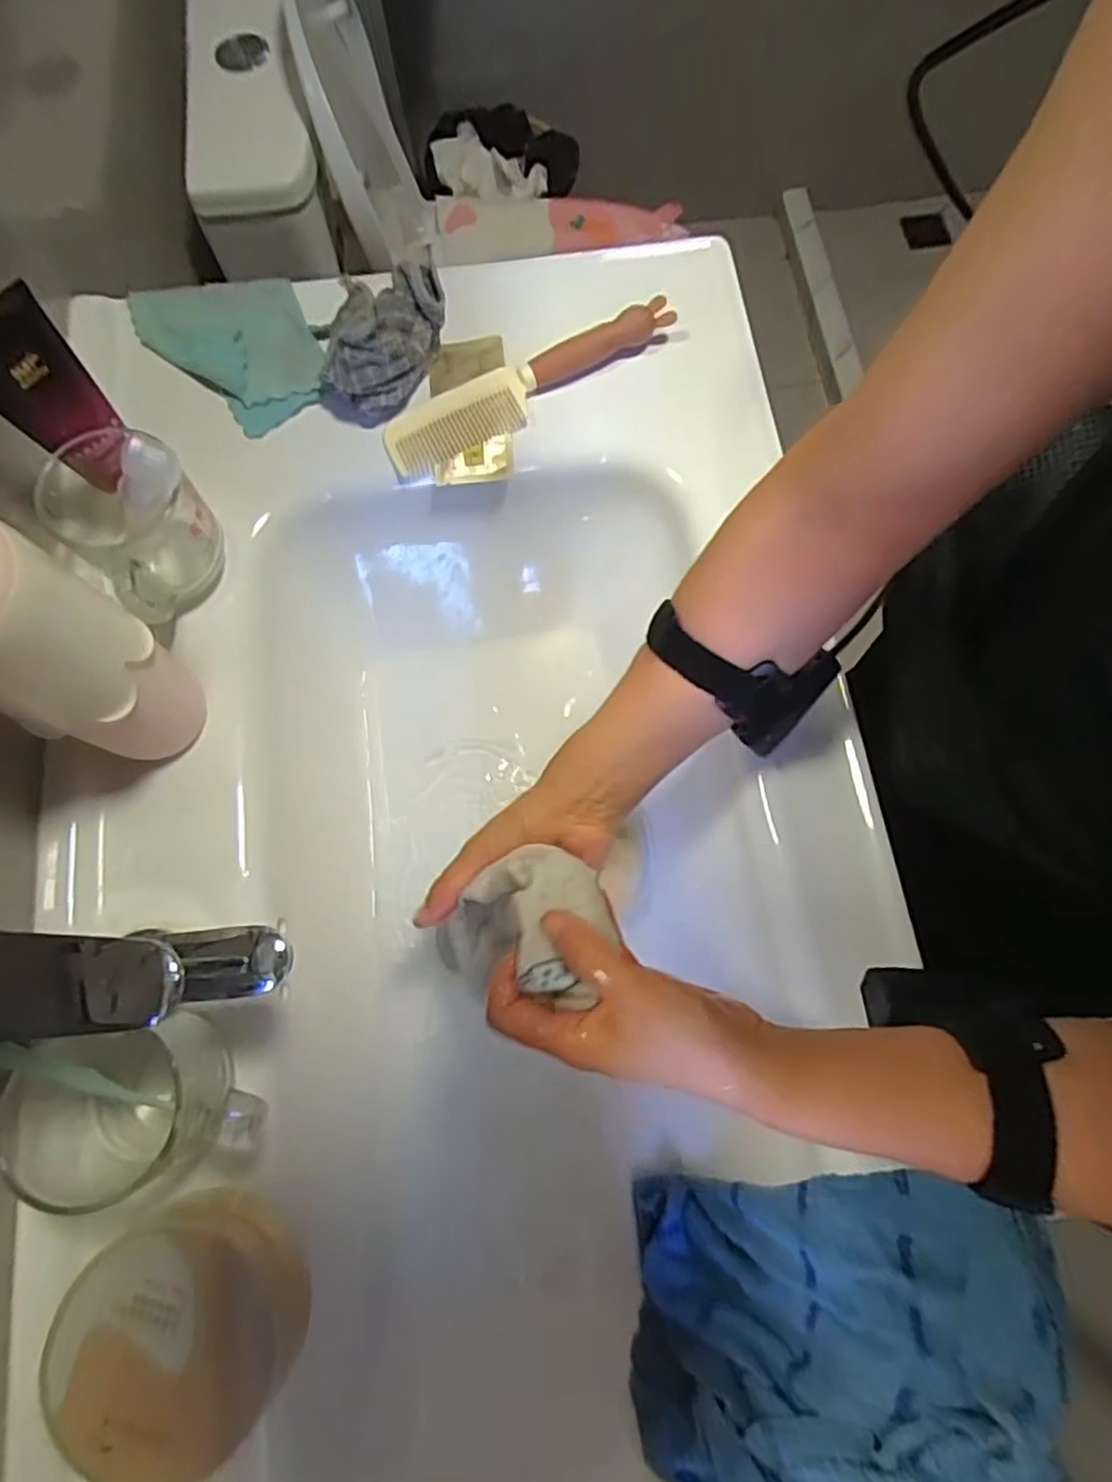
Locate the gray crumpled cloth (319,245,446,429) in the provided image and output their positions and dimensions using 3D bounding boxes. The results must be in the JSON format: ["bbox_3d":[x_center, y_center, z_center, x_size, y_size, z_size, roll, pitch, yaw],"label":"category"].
[{"bbox_3d":[-0.127,-0.288,0.509,0.087,0.048,0.109,15,74,4],"label":"gray crumpled cloth"}]

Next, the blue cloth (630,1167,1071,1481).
[{"bbox_3d":[0.149,0.348,0.393,0.228,0.096,0.202,-10,58,37],"label":"blue cloth"}]

